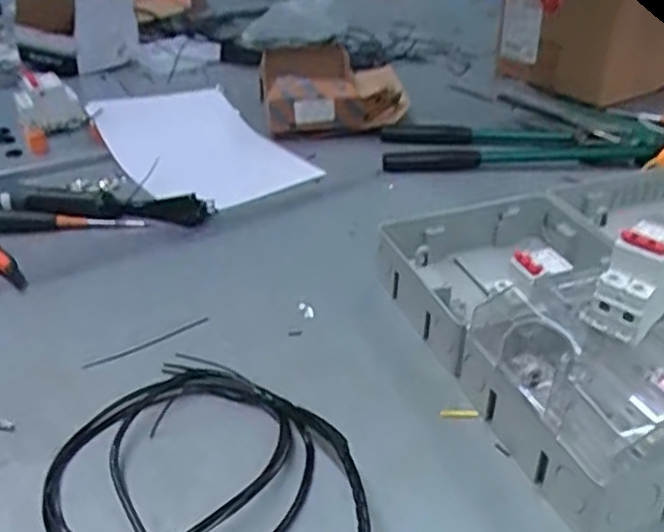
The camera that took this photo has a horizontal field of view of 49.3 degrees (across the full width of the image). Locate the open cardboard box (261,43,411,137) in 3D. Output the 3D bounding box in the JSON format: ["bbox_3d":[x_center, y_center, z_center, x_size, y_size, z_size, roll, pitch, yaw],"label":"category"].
[{"bbox_3d":[0.000,-0.284,1.136,0.215,0.066,0.260,-2,33,-3],"label":"open cardboard box"}]

